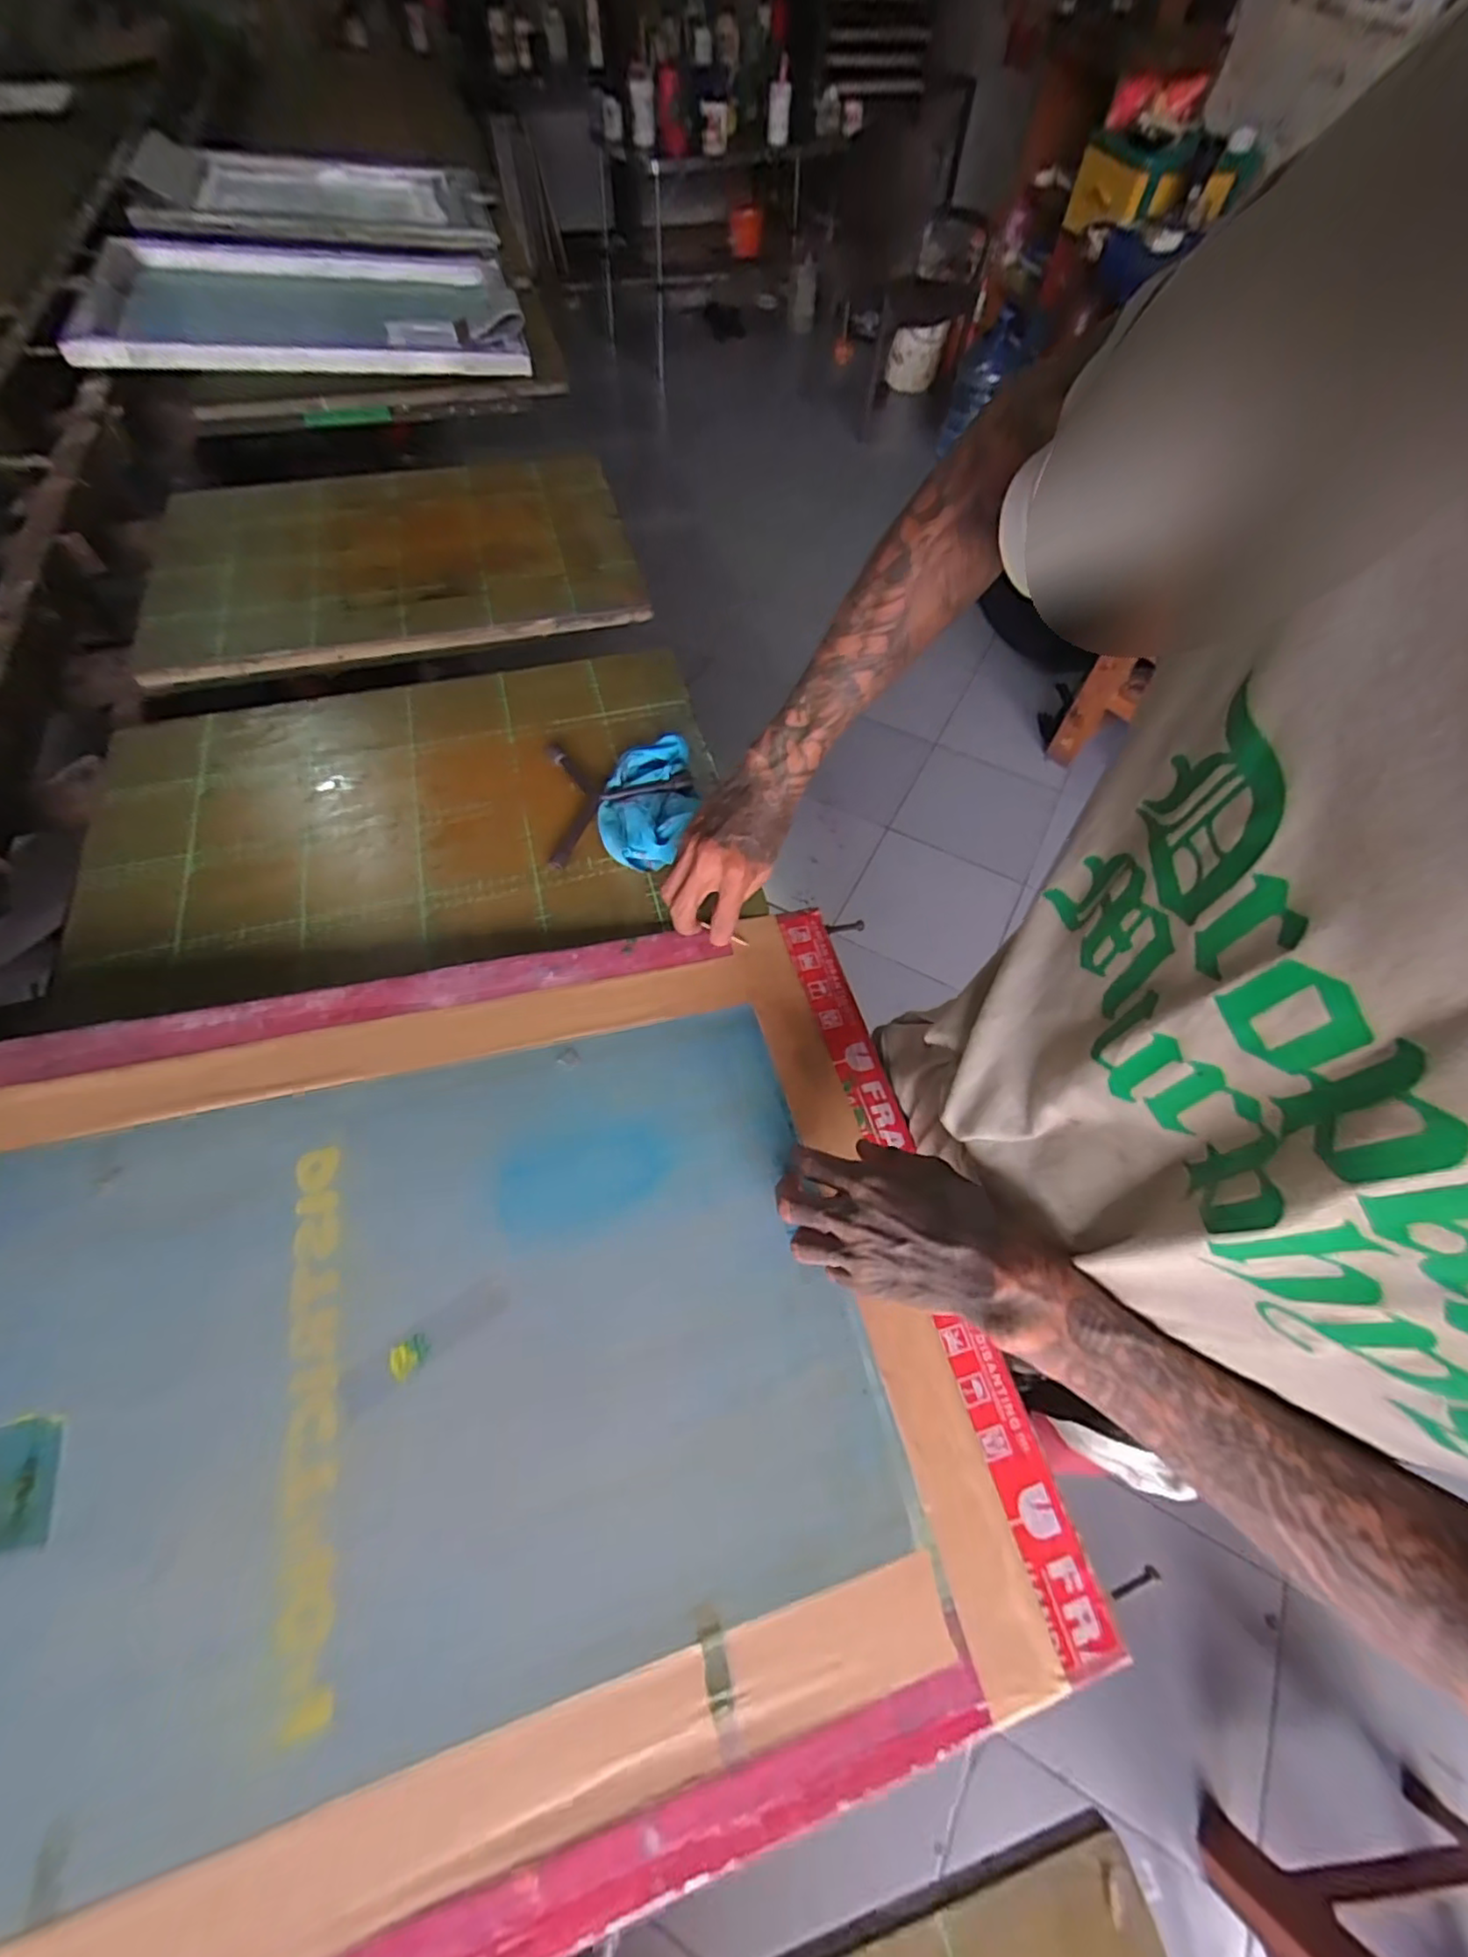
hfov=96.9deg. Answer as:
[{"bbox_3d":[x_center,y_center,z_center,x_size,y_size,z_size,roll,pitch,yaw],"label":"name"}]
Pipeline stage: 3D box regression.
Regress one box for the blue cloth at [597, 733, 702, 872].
[{"bbox_3d":[-0.076,-0.176,0.632,0.103,0.043,0.160,14,61,6],"label":"blue cloth"}]

